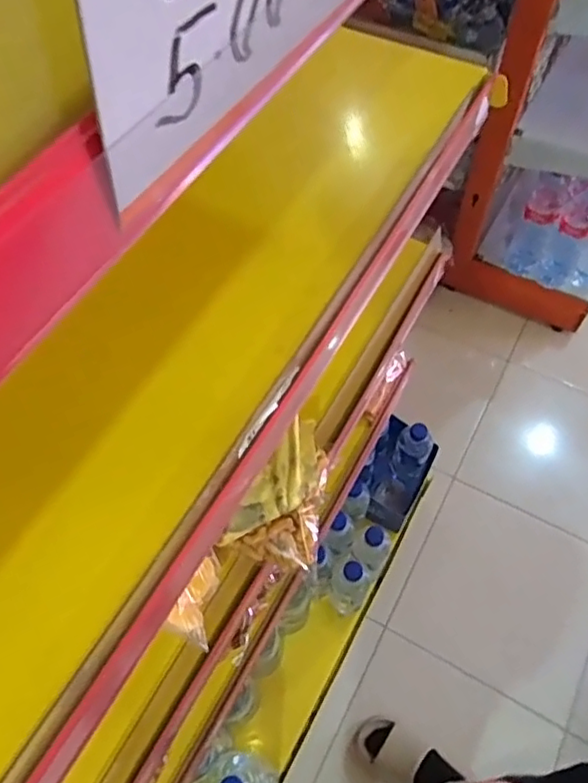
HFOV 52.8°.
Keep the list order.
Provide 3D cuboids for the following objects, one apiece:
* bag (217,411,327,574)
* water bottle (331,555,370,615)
[{"bbox_3d":[-0.009,0.086,0.542,0.078,0.039,0.131,11,60,7],"label":"bag"},{"bbox_3d":[0.098,0.344,1.049,0.067,0.211,0.077,30,64,17],"label":"water bottle"}]

